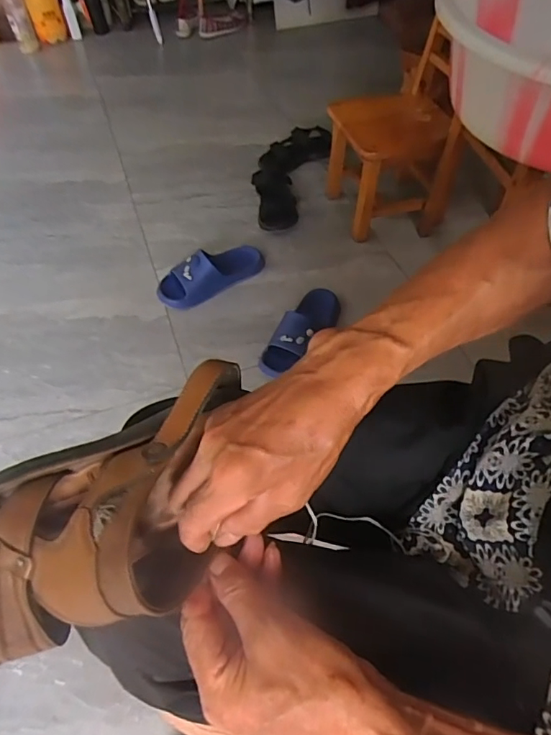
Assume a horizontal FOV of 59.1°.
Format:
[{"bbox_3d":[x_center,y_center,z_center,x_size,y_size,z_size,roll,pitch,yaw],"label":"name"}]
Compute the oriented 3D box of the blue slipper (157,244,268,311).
[{"bbox_3d":[-0.158,-0.238,1.216,0.285,0.074,0.109,-33,68,-19],"label":"blue slipper"}]

